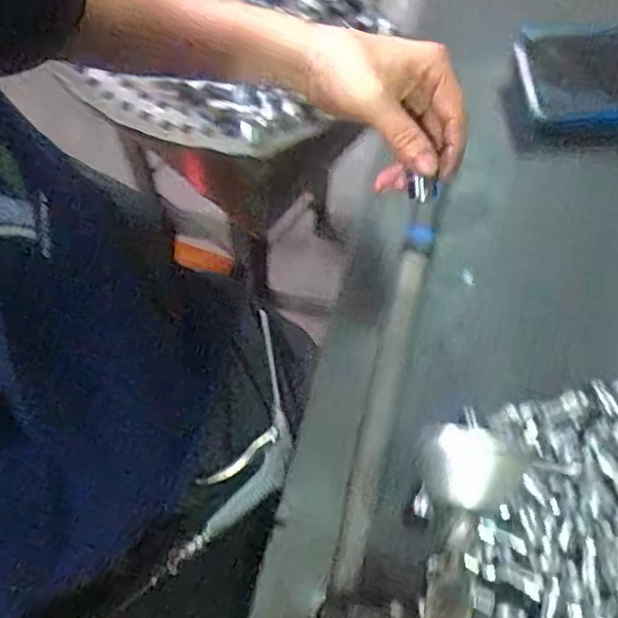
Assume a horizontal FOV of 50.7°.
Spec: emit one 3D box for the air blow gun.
[{"bbox_3d":[-0.051,0.124,0.584,0.068,0.028,0.229,19,72,4],"label":"air blow gun"}]

